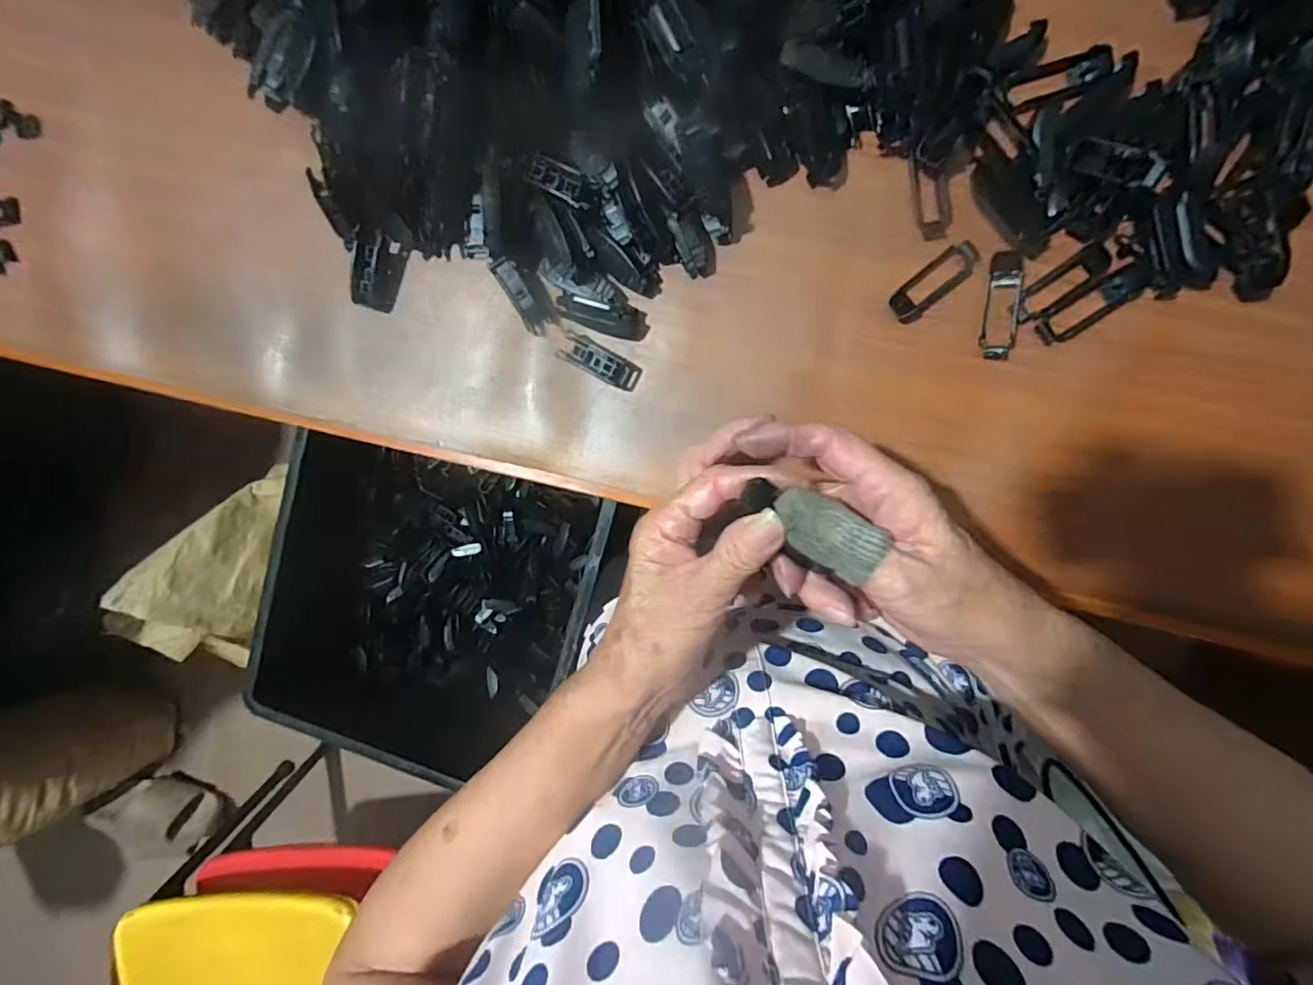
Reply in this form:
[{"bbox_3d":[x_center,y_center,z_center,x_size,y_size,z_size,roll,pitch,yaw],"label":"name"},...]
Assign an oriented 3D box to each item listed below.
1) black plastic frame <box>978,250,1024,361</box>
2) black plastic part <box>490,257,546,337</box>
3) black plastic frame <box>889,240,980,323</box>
[{"bbox_3d":[0.197,-0.107,0.315,0.019,0.007,0.061,4,94,7],"label":"black plastic frame"},{"bbox_3d":[-0.083,-0.121,0.342,0.015,0.007,0.049,-26,112,9],"label":"black plastic part"},{"bbox_3d":[0.161,-0.121,0.322,0.055,0.009,0.020,-41,88,8],"label":"black plastic frame"}]

